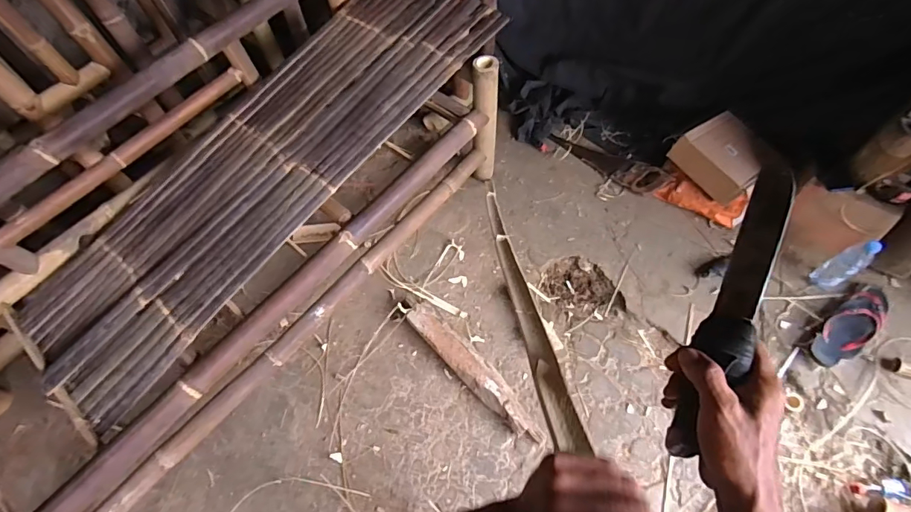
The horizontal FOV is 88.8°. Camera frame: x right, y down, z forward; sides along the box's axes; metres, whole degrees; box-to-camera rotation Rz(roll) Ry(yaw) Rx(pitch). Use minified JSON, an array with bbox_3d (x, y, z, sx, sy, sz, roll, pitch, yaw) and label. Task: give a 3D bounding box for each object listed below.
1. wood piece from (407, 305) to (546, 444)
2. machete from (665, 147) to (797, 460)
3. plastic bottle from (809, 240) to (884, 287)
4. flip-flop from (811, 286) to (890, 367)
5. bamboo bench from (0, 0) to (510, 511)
[{"bbox_3d":[0.019,0.314,1.417,0.092,0.057,0.438,-40,66,-17],"label":"wood piece"},{"bbox_3d":[0.246,0.040,0.404,0.036,0.034,0.278,22,82,15],"label":"machete"},{"bbox_3d":[1.157,0.027,1.383,0.068,0.223,0.075,-26,63,-10],"label":"plastic bottle"},{"bbox_3d":[1.157,0.207,1.357,0.292,0.052,0.112,-45,67,-3],"label":"flip-flop"},{"bbox_3d":[-0.716,-0.206,1.389,0.927,0.532,1.808,36,69,20],"label":"bamboo bench"}]

